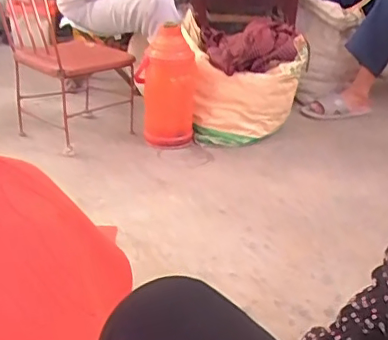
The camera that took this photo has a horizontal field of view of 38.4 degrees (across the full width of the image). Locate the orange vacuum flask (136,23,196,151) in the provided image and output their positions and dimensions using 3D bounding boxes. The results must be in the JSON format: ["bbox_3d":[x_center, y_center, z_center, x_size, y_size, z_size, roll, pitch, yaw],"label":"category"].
[{"bbox_3d":[-0.085,-0.258,1.735,0.171,0.370,0.181,-2,27,-9],"label":"orange vacuum flask"}]

